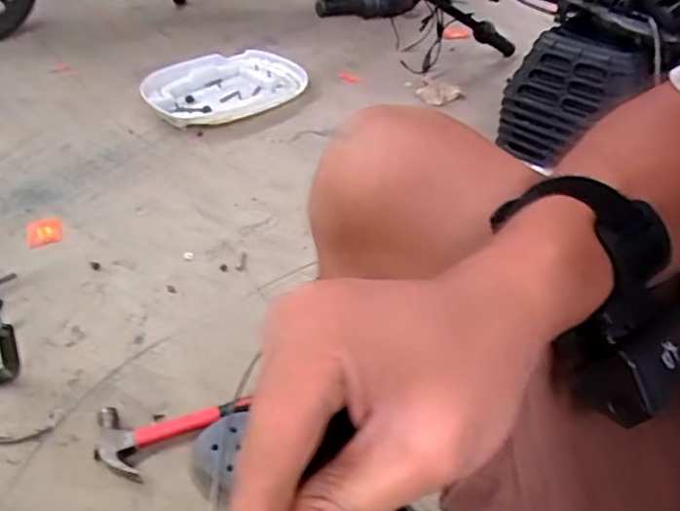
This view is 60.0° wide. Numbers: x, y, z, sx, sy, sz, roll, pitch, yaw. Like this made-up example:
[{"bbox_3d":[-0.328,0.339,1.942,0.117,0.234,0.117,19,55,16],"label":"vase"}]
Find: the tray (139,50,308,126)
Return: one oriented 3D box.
[{"bbox_3d":[-0.256,-0.406,1.372,0.375,0.068,0.259,-31,50,-30],"label":"tray"}]

